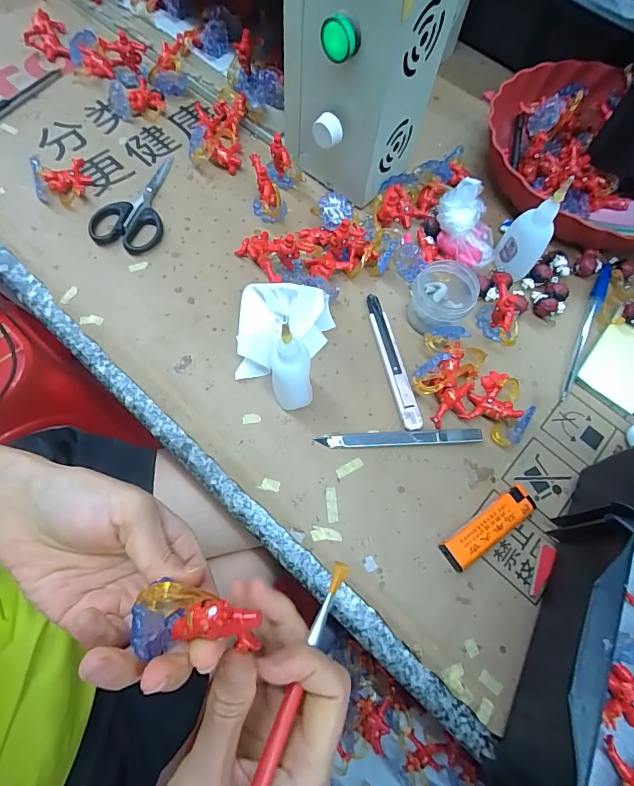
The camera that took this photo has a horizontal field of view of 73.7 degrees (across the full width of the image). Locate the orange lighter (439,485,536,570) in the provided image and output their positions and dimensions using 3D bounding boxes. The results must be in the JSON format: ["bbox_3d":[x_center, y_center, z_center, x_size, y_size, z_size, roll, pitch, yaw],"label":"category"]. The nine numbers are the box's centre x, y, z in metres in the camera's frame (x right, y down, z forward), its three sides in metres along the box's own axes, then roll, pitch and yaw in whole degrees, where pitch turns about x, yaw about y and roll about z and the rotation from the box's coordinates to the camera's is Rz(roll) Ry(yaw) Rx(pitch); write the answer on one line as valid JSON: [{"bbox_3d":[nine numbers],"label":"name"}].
[{"bbox_3d":[0.129,0.101,0.319,0.081,0.014,0.023,-32,74,-15],"label":"orange lighter"}]

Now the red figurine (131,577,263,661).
[{"bbox_3d":[-0.050,0.096,0.180,0.047,0.025,0.026,2,68,-2],"label":"red figurine"}]

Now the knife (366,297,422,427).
[{"bbox_3d":[0.065,-0.030,0.370,0.015,0.011,0.131,-10,69,-8],"label":"knife"}]

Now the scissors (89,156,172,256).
[{"bbox_3d":[-0.182,-0.185,0.414,0.065,0.008,0.120,-2,68,-5],"label":"scissors"}]

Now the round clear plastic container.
[{"bbox_3d":[0.110,-0.080,0.376,0.055,0.042,0.055,19,68,4],"label":"round clear plastic container"}]

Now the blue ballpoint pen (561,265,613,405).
[{"bbox_3d":[0.248,-0.059,0.392,0.013,0.007,0.155,29,69,8],"label":"blue ballpoint pen"}]

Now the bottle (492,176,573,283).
[{"bbox_3d":[0.186,-0.139,0.370,0.037,0.092,0.023,33,70,9],"label":"bottle"}]

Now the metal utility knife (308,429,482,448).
[{"bbox_3d":[0.068,0.037,0.342,0.130,0.007,0.012,-1,68,-5],"label":"metal utility knife"}]

